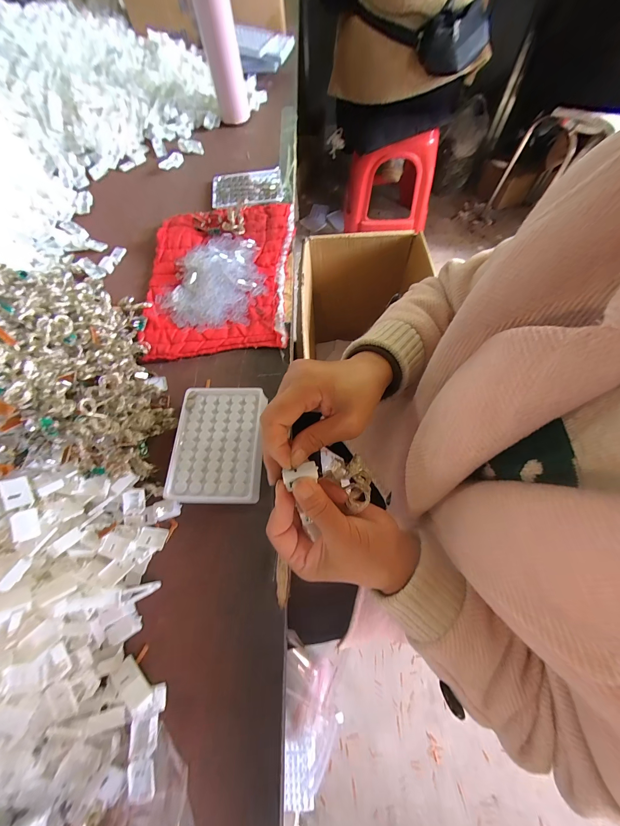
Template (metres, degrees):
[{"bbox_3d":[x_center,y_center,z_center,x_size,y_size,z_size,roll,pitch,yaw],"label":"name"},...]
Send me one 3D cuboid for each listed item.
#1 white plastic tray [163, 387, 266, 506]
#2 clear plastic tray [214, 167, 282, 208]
[{"bbox_3d":[-0.104,0.038,0.344,0.103,0.035,0.130,0,67,2],"label":"white plastic tray"},{"bbox_3d":[-0.118,-0.418,0.546,0.130,0.013,0.100,-6,67,0],"label":"clear plastic tray"}]

